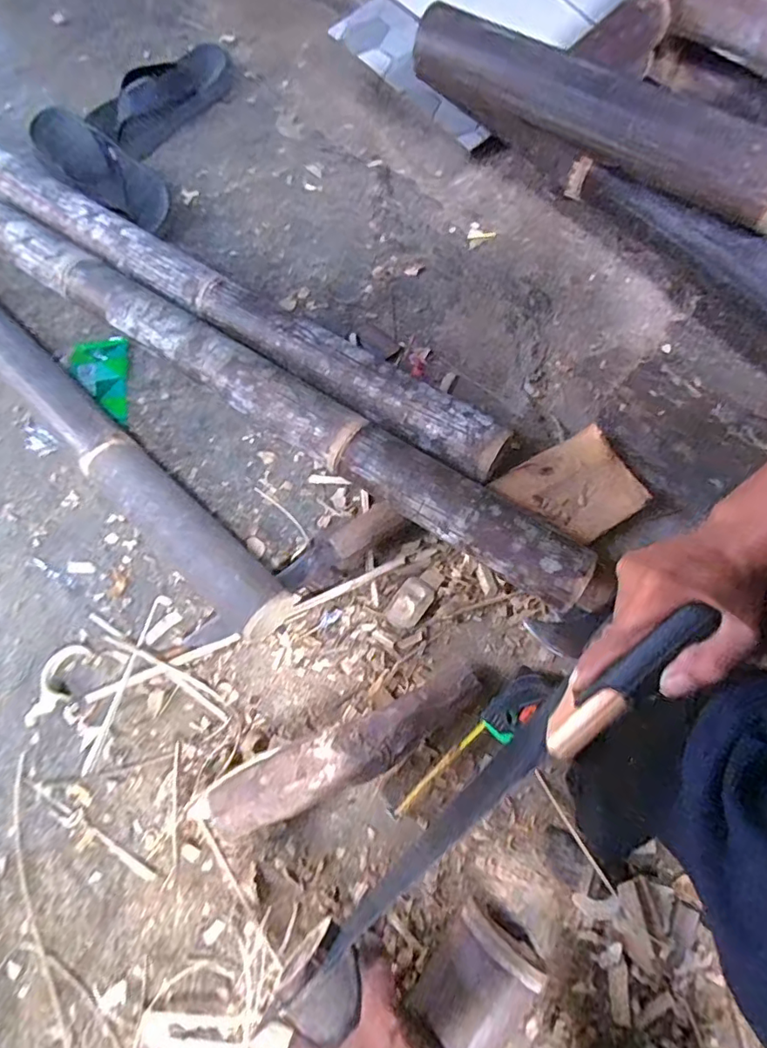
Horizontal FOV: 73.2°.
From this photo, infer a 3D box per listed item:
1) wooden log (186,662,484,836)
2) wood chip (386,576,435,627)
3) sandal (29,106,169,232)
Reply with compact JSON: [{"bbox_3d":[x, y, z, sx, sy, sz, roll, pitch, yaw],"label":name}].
[{"bbox_3d":[-0.037,0.231,0.520,0.319,0.055,0.063,-23,69,-8],"label":"wooden log"},{"bbox_3d":[0.030,0.090,0.589,0.039,0.008,0.057,36,73,14],"label":"wood chip"},{"bbox_3d":[-0.431,-0.544,0.786,0.231,0.027,0.111,38,72,-5],"label":"sandal"}]

